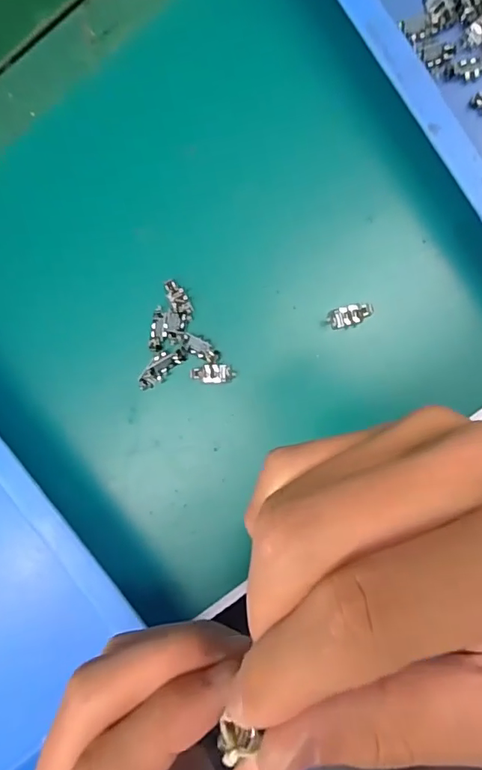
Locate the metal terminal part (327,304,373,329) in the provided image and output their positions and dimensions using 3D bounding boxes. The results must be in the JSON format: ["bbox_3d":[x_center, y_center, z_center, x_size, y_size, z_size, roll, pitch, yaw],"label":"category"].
[{"bbox_3d":[0.063,-0.040,0.291,0.025,0.004,0.012,-12,87,6],"label":"metal terminal part"}]

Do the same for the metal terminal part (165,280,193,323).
[{"bbox_3d":[-0.037,-0.051,0.299,0.010,0.007,0.026,-31,86,5],"label":"metal terminal part"}]

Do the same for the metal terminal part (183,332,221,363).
[{"bbox_3d":[-0.025,-0.022,0.303,0.025,0.004,0.011,28,92,6],"label":"metal terminal part"}]

